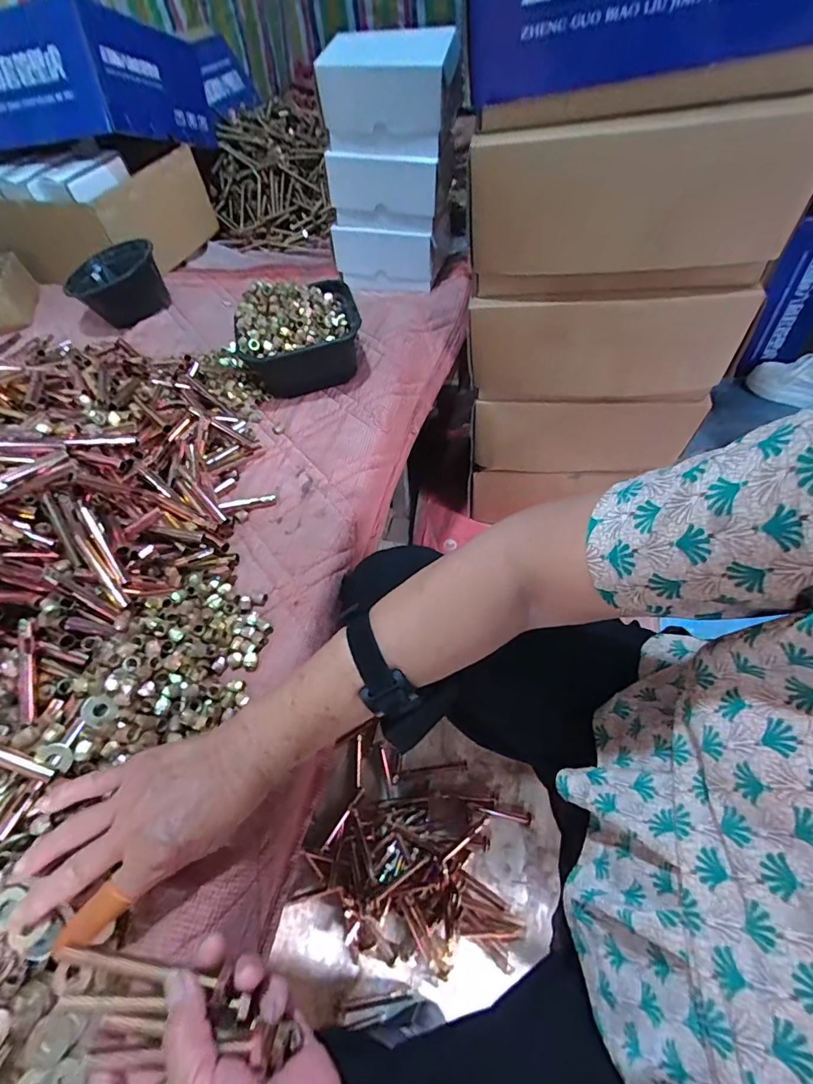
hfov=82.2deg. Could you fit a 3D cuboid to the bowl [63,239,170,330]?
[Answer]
[{"bbox_3d":[-0.508,-0.454,0.822,0.151,0.085,0.137,-23,54,-13],"label":"bowl"}]

